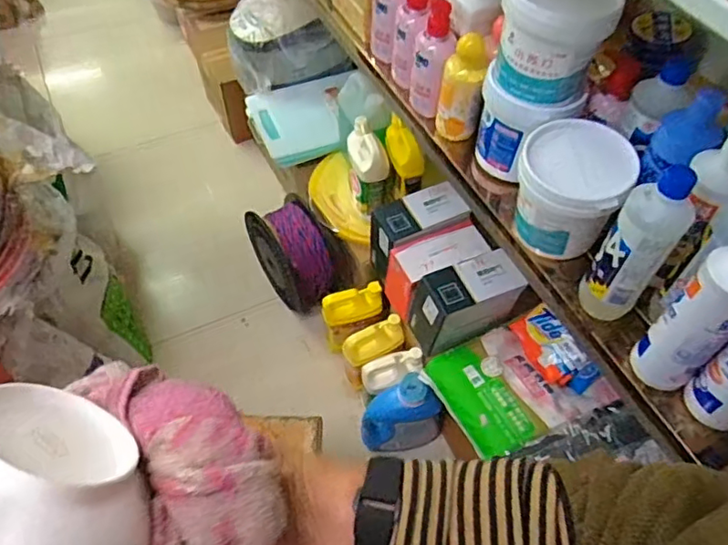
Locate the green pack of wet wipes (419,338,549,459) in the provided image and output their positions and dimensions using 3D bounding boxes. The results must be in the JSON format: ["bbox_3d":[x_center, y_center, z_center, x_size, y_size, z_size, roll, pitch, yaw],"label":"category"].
[{"bbox_3d":[0.230,0.247,1.152,0.132,0.057,0.226,-24,58,-16],"label":"green pack of wet wipes"}]

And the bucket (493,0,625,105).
[{"bbox_3d":[0.220,-0.278,0.682,0.105,0.125,0.097,0,54,0],"label":"bucket"}]

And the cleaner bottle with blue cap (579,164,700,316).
[{"bbox_3d":[0.301,-0.040,0.630,0.061,0.185,0.105,33,61,21],"label":"cleaner bottle with blue cap"}]

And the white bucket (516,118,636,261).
[{"bbox_3d":[0.241,-0.092,0.704,0.115,0.138,0.114,0,54,0],"label":"white bucket"}]

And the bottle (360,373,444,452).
[{"bbox_3d":[0.085,0.324,1.285,0.179,0.243,0.104,-3,54,-2],"label":"bottle"}]

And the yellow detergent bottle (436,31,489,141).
[{"bbox_3d":[0.134,-0.251,0.815,0.059,0.137,0.053,13,55,9],"label":"yellow detergent bottle"}]

